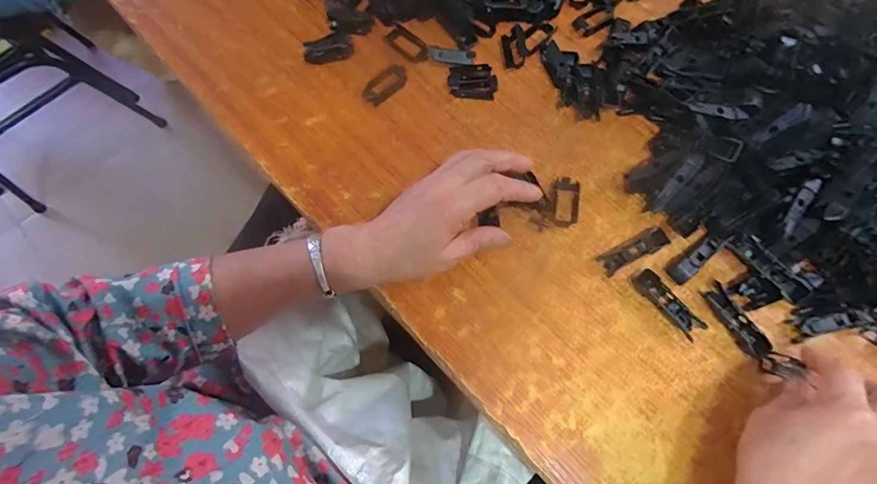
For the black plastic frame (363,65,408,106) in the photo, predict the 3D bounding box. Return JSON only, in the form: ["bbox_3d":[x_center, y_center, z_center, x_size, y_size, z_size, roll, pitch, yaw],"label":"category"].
[{"bbox_3d":[-0.055,-0.163,0.445,0.050,0.010,0.025,-39,75,-13],"label":"black plastic frame"}]

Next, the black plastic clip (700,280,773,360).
[{"bbox_3d":[0.254,0.067,0.366,0.018,0.012,0.067,-24,73,-9],"label":"black plastic clip"}]

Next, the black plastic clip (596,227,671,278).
[{"bbox_3d":[0.177,0.007,0.386,0.067,0.008,0.019,-26,73,-9],"label":"black plastic clip"}]

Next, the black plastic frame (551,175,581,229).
[{"bbox_3d":[0.120,-0.039,0.404,0.024,0.008,0.050,10,71,3],"label":"black plastic frame"}]

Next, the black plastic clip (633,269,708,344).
[{"bbox_3d":[0.200,0.054,0.372,0.019,0.010,0.067,-40,76,-13],"label":"black plastic clip"}]

